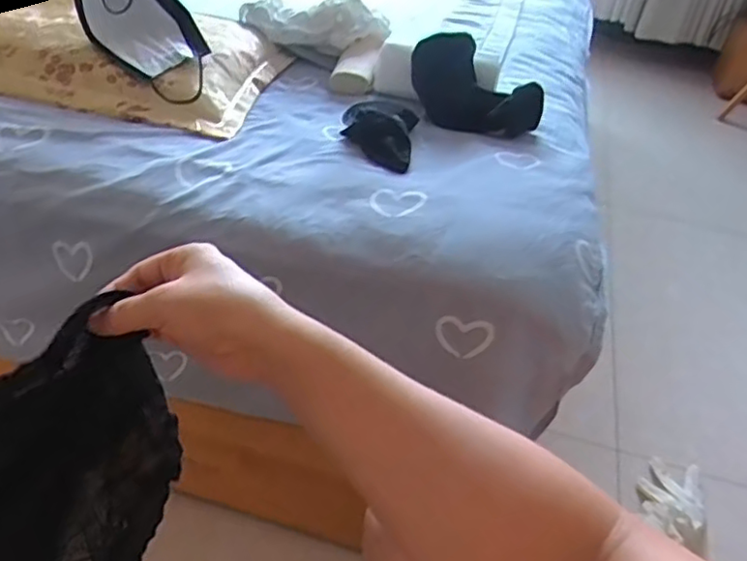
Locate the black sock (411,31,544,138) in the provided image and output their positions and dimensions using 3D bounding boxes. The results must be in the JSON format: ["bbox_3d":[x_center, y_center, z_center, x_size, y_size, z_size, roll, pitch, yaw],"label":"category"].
[{"bbox_3d":[0.112,-0.210,0.704,0.153,0.081,0.043,14,38,8],"label":"black sock"}]

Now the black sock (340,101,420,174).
[{"bbox_3d":[0.006,-0.152,0.647,0.072,0.033,0.098,7,37,-1],"label":"black sock"}]

